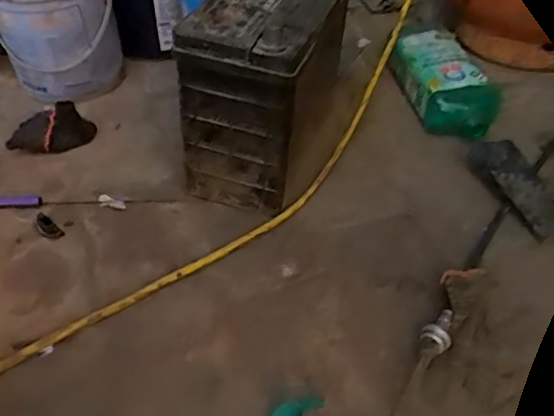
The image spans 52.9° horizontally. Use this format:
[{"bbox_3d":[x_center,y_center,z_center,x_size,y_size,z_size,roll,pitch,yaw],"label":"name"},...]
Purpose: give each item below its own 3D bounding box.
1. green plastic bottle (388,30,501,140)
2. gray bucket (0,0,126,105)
[{"bbox_3d":[0.221,-0.164,0.749,0.088,0.074,0.185,-12,46,-13],"label":"green plastic bottle"},{"bbox_3d":[-0.318,-0.271,0.795,0.162,0.204,0.166,-15,46,-16],"label":"gray bucket"}]

